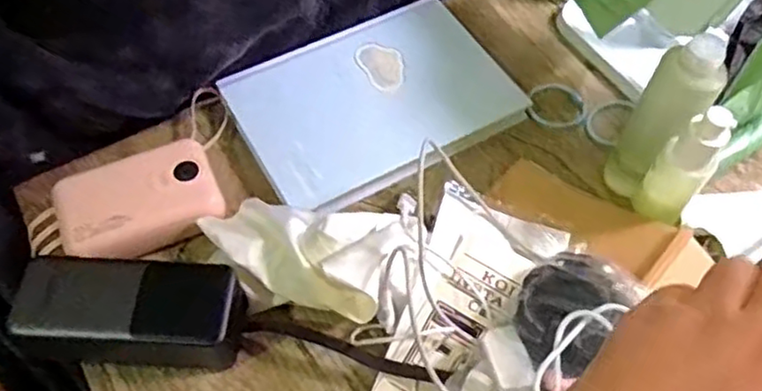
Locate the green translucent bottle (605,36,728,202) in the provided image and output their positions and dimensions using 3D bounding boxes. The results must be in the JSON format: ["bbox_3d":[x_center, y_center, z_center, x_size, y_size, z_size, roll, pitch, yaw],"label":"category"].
[{"bbox_3d":[0.182,-0.041,0.445,0.038,0.148,0.034,31,62,17],"label":"green translucent bottle"}]

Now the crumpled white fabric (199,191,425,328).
[{"bbox_3d":[-0.043,0.035,0.436,0.142,0.039,0.092,-5,58,-4],"label":"crumpled white fabric"}]

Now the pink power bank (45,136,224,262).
[{"bbox_3d":[-0.169,0.003,0.468,0.108,0.022,0.069,-22,61,-15],"label":"pink power bank"}]

